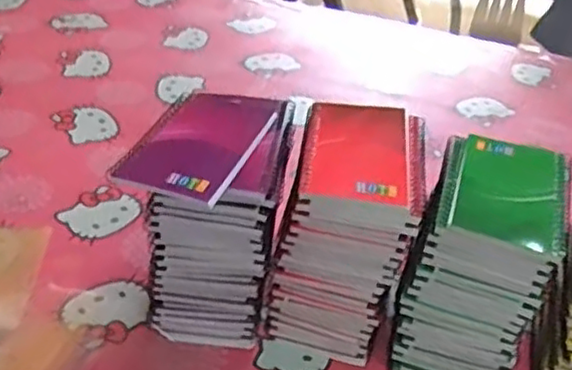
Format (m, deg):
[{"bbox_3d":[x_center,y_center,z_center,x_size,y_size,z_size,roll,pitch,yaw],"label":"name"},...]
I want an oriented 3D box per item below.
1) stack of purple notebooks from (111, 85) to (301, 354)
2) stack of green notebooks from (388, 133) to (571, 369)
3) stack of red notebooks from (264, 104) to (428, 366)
[{"bbox_3d":[-0.065,0.032,0.598,0.122,0.182,0.139,7,38,2],"label":"stack of purple notebooks"},{"bbox_3d":[0.159,0.071,0.579,0.095,0.181,0.122,16,39,13],"label":"stack of green notebooks"},{"bbox_3d":[0.052,0.040,0.595,0.106,0.195,0.131,10,38,5],"label":"stack of red notebooks"}]

